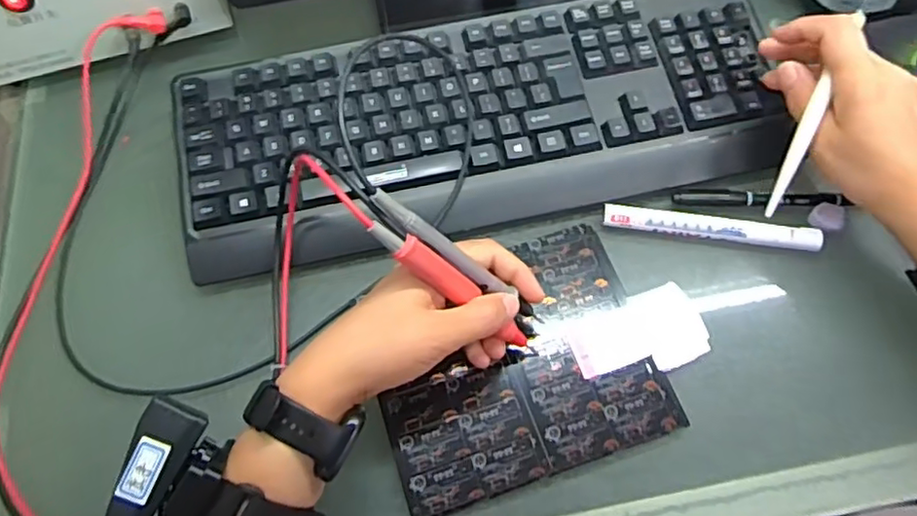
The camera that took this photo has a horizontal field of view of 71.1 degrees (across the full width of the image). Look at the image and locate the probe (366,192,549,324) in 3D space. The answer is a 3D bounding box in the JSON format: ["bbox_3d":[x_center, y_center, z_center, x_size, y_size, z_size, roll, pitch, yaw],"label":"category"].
[{"bbox_3d":[0.004,0.003,0.356,0.008,0.140,0.012,-8,55,44],"label":"probe"}]

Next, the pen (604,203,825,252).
[{"bbox_3d":[0.173,-0.021,0.439,0.143,0.009,0.015,8,65,5],"label":"pen"}]

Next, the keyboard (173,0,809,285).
[{"bbox_3d":[0.017,-0.102,0.464,0.423,0.040,0.155,-11,65,-5],"label":"keyboard"}]

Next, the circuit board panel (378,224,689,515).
[{"bbox_3d":[0.034,0.065,0.402,0.171,0.005,0.142,-18,66,-7],"label":"circuit board panel"}]

